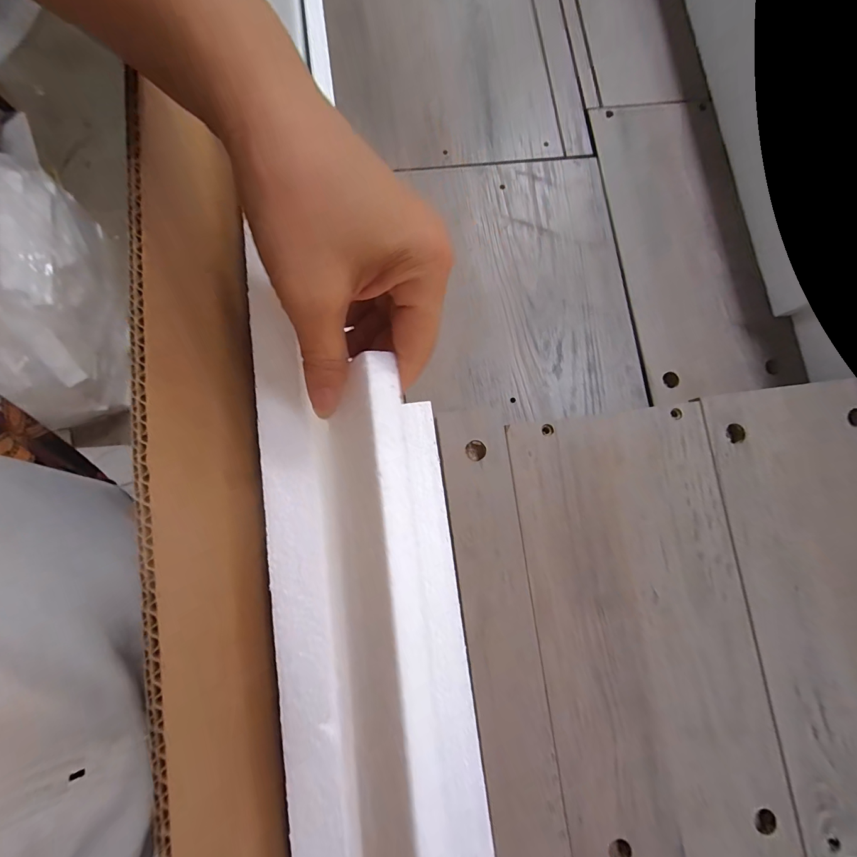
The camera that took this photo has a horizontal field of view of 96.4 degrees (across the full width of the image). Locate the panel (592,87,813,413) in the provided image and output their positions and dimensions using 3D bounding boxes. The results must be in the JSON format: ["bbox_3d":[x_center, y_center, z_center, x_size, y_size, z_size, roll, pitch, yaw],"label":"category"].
[{"bbox_3d":[0.241,-0.173,0.356,0.128,0.020,0.290,-9,82,-5],"label":"panel"}]

